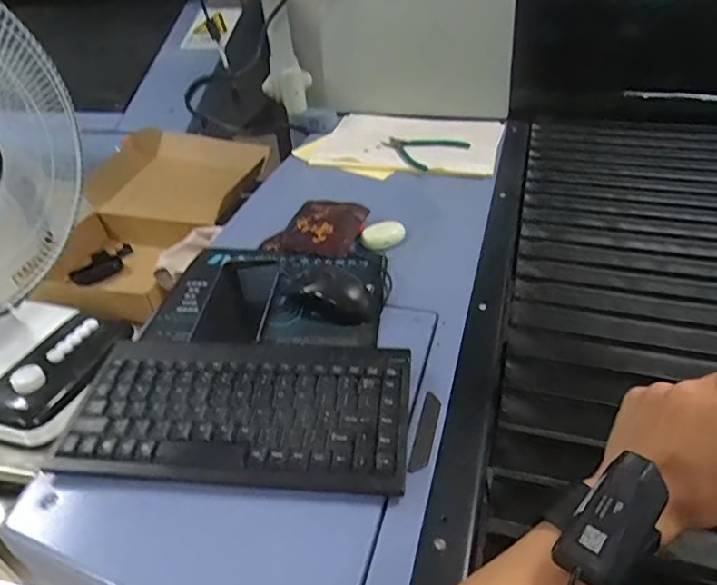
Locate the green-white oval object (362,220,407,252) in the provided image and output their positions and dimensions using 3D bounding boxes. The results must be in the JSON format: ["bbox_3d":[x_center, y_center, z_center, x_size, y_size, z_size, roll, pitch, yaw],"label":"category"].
[{"bbox_3d":[0.035,-0.081,0.751,0.061,0.034,0.027,4,38,10],"label":"green-white oval object"}]

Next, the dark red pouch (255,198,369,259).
[{"bbox_3d":[-0.054,-0.094,0.752,0.110,0.022,0.161,8,39,16],"label":"dark red pouch"}]

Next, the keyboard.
[{"bbox_3d":[-0.104,0.102,0.478,0.294,0.028,0.150,2,37,7],"label":"keyboard"}]

